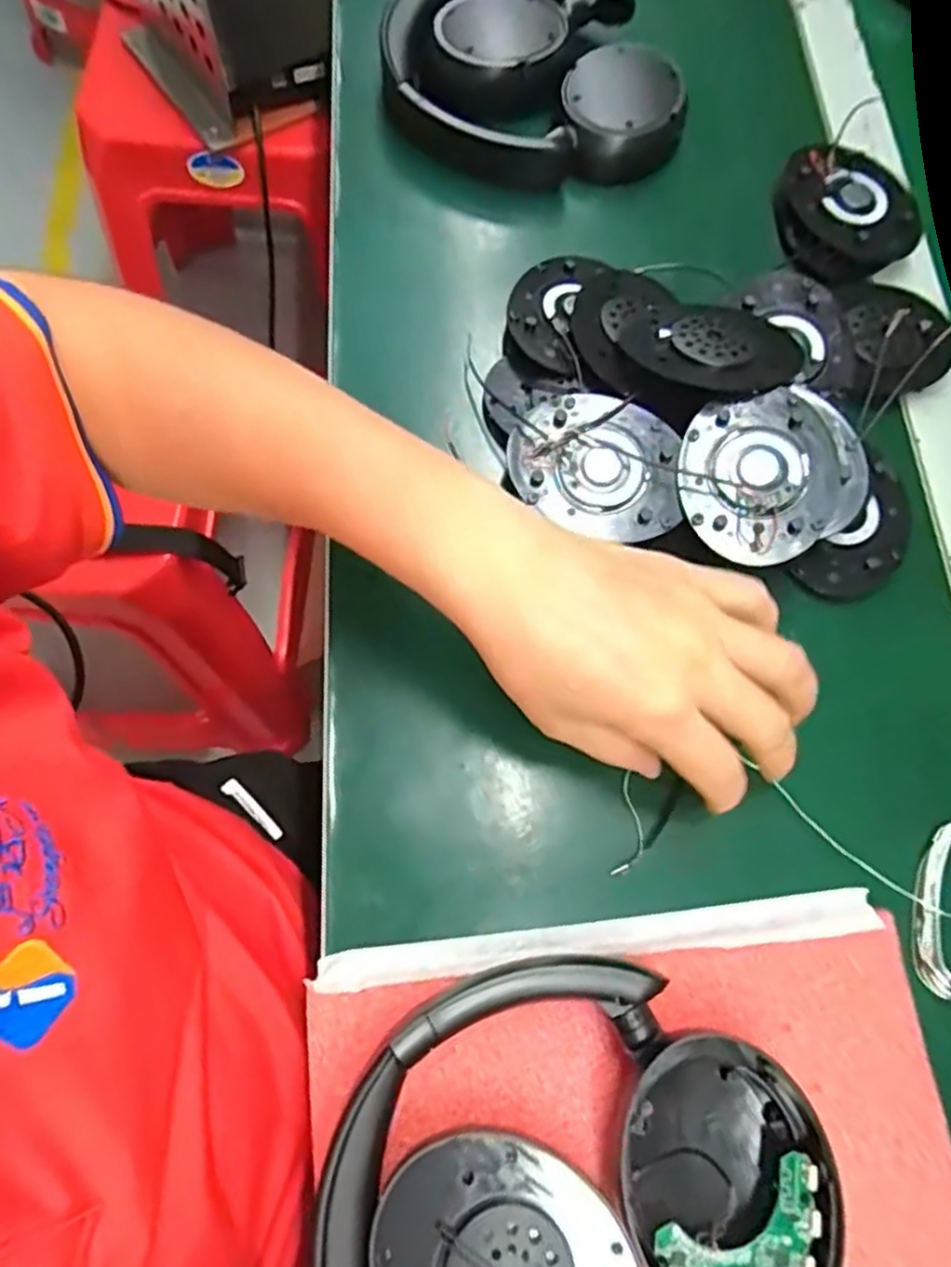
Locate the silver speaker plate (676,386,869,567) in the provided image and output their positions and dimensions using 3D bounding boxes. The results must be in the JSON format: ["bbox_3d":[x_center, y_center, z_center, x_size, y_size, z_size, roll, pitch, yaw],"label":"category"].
[{"bbox_3d":[0.137,-0.072,0.335,0.085,0.013,0.076,-10,73,-8],"label":"silver speaker plate"}]

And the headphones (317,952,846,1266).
[{"bbox_3d":[0.030,0.195,0.247,0.153,0.036,0.155,0,72,-1],"label":"headphones"}]

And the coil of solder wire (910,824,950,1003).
[{"bbox_3d":[0.199,0.113,0.301,0.034,0.008,0.070,17,72,1],"label":"coil of solder wire"}]

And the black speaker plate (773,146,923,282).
[{"bbox_3d":[0.207,-0.235,0.412,0.071,0.016,0.078,1,72,-4],"label":"black speaker plate"}]

